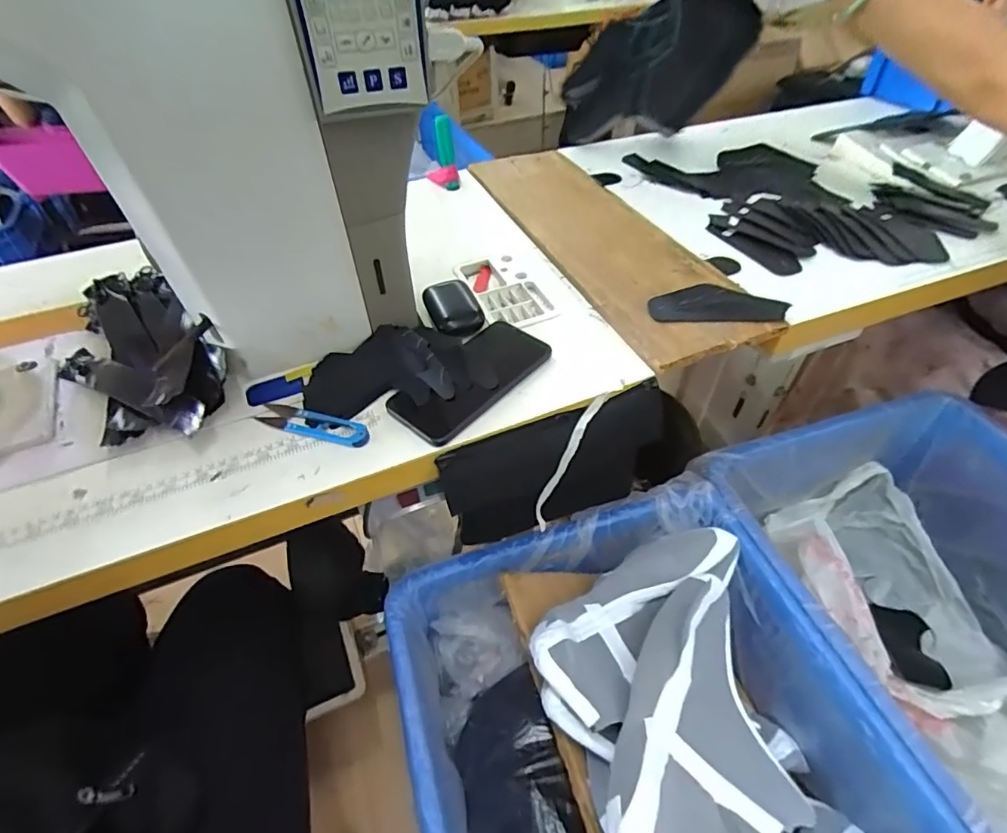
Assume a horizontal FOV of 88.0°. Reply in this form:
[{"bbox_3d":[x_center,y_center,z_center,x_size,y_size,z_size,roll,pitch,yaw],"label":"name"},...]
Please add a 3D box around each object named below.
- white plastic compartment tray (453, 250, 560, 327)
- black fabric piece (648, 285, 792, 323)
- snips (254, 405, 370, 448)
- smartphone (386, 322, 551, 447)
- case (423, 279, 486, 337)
[{"bbox_3d":[0.005,-0.148,0.622,0.088,0.023,0.143,-17,49,-13],"label":"white plastic compartment tray"},{"bbox_3d":[0.227,-0.122,0.561,0.134,0.005,0.059,1,52,7],"label":"black fabric piece"},{"bbox_3d":[-0.174,0.005,0.477,0.113,0.009,0.024,13,49,13],"label":"snips"},{"bbox_3d":[-0.030,-0.038,0.504,0.077,0.010,0.160,32,56,28],"label":"smartphone"},{"bbox_3d":[-0.053,-0.119,0.576,0.057,0.019,0.083,-16,49,-12],"label":"case"}]

